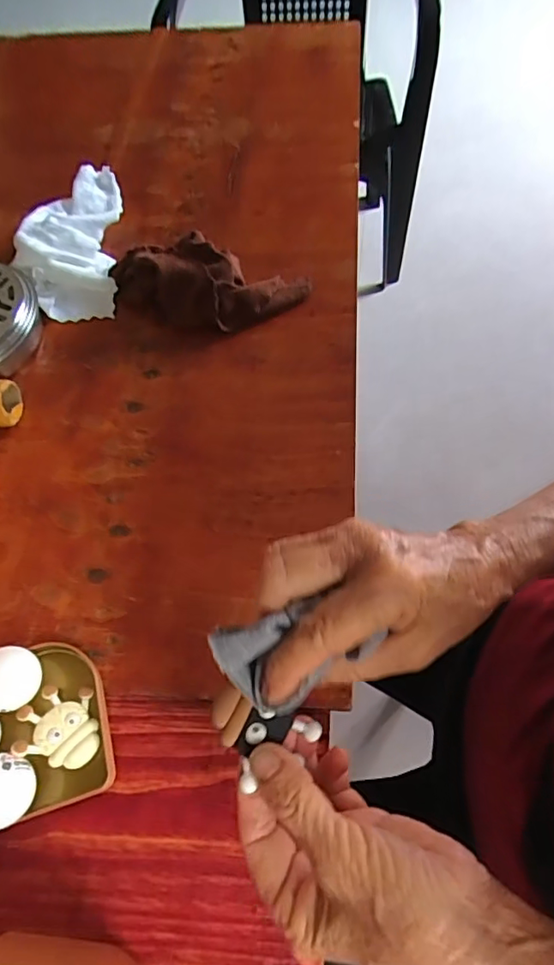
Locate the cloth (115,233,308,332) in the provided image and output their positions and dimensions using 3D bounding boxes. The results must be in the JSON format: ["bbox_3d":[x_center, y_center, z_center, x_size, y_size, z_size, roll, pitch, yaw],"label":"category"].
[{"bbox_3d":[-0.068,-0.182,0.501,0.185,0.053,0.075,7,62,8],"label":"cloth"}]

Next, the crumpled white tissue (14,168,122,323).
[{"bbox_3d":[-0.209,-0.242,0.553,0.095,0.041,0.172,-6,61,1],"label":"crumpled white tissue"}]

